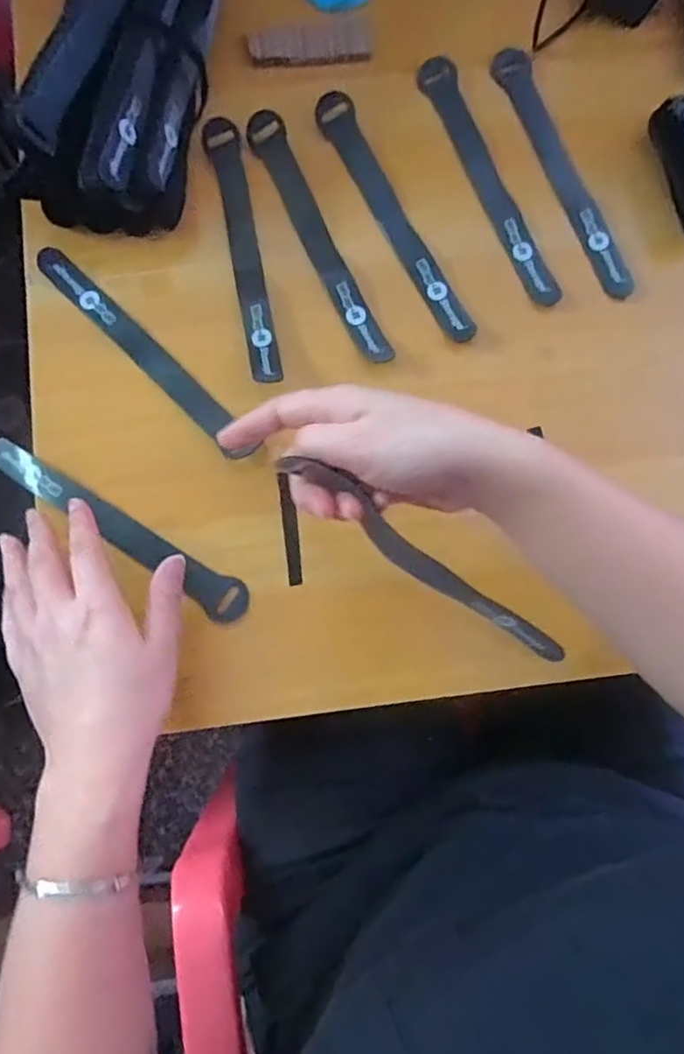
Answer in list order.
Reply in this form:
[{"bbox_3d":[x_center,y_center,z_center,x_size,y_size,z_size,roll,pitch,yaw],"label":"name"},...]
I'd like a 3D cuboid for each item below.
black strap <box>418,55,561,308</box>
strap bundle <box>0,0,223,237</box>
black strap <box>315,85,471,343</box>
[{"bbox_3d":[0.098,-0.238,0.428,0.025,0.004,0.198,-20,78,-1],"label":"black strap"},{"bbox_3d":[-0.134,-0.302,0.410,0.092,0.080,0.229,11,77,1],"label":"strap bundle"},{"bbox_3d":[0.033,-0.210,0.422,0.025,0.006,0.202,-26,78,2],"label":"black strap"}]

